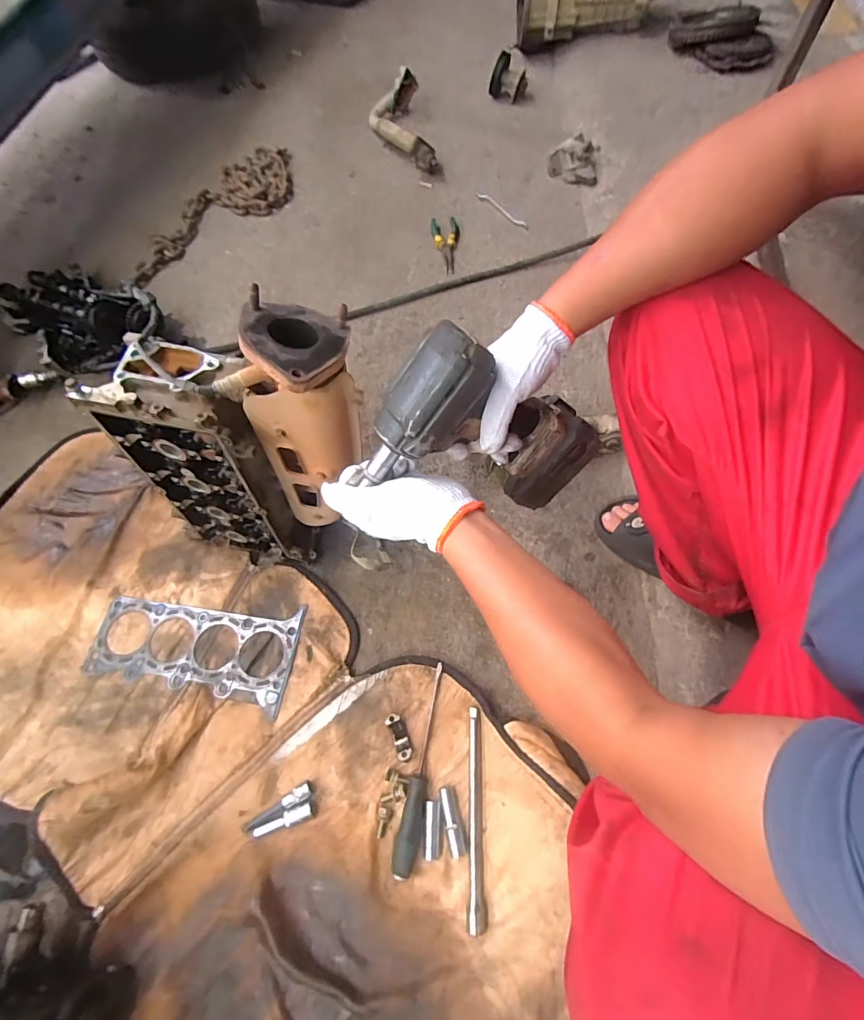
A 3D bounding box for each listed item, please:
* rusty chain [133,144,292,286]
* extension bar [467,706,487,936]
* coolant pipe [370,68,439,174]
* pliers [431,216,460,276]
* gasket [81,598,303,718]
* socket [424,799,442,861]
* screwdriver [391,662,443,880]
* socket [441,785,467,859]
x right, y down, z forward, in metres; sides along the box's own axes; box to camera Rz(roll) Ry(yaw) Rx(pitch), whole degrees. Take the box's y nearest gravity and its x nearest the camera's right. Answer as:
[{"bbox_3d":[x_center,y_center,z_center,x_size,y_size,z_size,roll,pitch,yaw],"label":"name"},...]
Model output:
[{"bbox_3d":[-0.592,-0.810,1.220,0.254,0.041,0.608,39,71,19],"label":"rusty chain"},{"bbox_3d":[0.060,0.402,0.602,0.020,0.017,0.248,1,64,3],"label":"extension bar"},{"bbox_3d":[-0.092,-1.134,1.329,0.163,0.081,0.440,-10,64,-2],"label":"coolant pipe"},{"bbox_3d":[0.037,-0.666,1.124,0.068,0.024,0.199,-3,63,1],"label":"pliers"},{"bbox_3d":[-0.376,0.210,0.711,0.323,0.011,0.151,7,64,6],"label":"gasket"},{"bbox_3d":[0.001,0.418,0.588,0.022,0.021,0.063,-1,50,2],"label":"socket"},{"bbox_3d":[-0.013,0.346,0.617,0.030,0.038,0.261,9,64,7],"label":"screwdriver"},{"bbox_3d":[0.028,0.408,0.590,0.021,0.014,0.078,-12,64,-3],"label":"socket"}]

